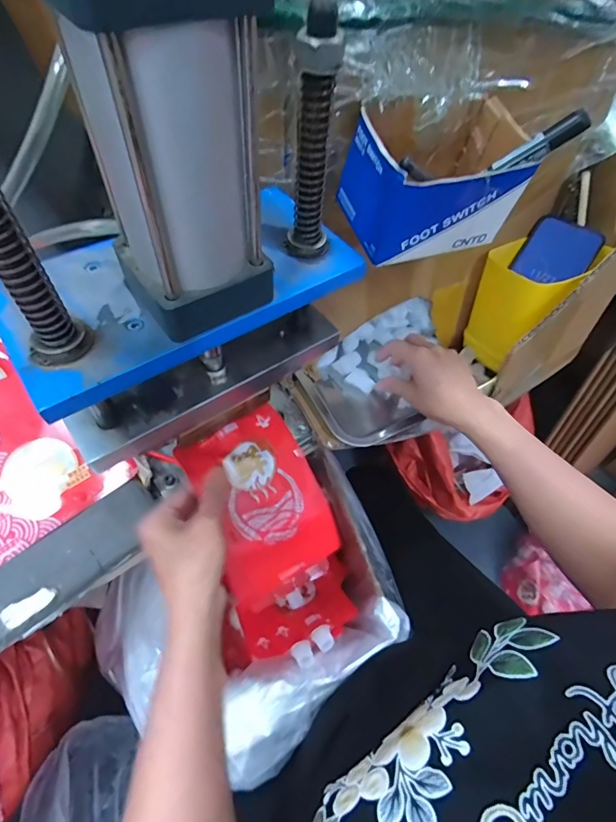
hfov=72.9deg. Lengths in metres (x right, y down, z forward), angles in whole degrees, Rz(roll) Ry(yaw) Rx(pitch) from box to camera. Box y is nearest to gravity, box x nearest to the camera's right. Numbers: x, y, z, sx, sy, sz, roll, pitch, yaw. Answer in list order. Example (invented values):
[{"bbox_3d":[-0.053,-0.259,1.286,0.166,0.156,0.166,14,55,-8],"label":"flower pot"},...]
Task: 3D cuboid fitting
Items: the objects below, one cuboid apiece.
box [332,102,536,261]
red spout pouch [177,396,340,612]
[{"bbox_3d":[0.095,-0.175,0.325,0.116,0.075,0.086,-20,61,-17],"label":"box"},{"bbox_3d":[-0.045,0.078,0.397,0.116,0.015,0.159,-22,74,-29],"label":"red spout pouch"}]

